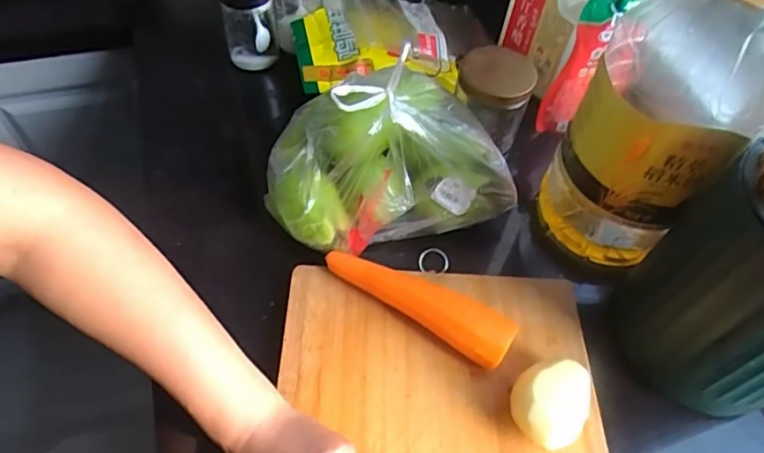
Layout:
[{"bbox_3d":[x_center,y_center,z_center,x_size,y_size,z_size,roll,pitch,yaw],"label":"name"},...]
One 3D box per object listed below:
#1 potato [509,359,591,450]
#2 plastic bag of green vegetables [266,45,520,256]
[{"bbox_3d":[0.136,0.143,0.440,0.055,0.038,0.069,30,60,16],"label":"potato"},{"bbox_3d":[0.009,-0.084,0.523,0.251,0.142,0.176,-3,56,-4],"label":"plastic bag of green vegetables"}]

